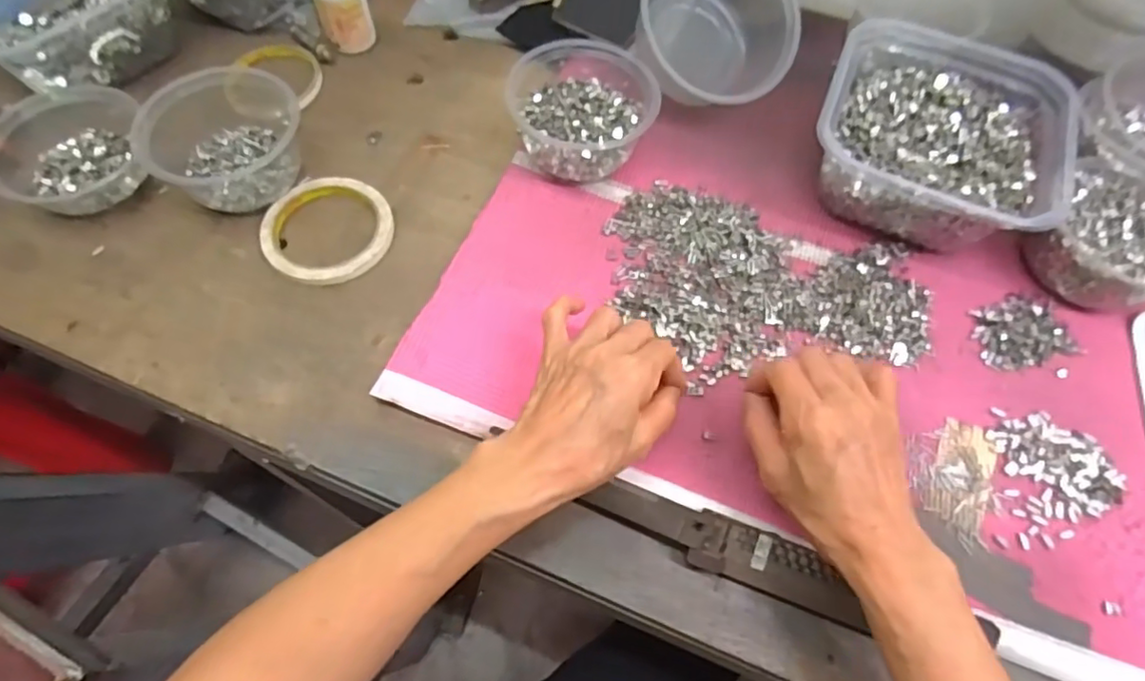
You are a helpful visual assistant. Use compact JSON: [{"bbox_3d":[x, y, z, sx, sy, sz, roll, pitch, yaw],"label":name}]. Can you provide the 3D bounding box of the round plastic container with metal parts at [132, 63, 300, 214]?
[{"bbox_3d":[-0.279,-0.167,0.482,0.137,0.055,0.122,35,67,15],"label":"round plastic container with metal parts"}]

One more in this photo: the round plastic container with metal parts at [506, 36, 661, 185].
[{"bbox_3d":[0.004,-0.188,0.496,0.114,0.061,0.117,-27,67,-12],"label":"round plastic container with metal parts"}]

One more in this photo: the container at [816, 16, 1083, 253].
[{"bbox_3d":[0.282,-0.162,0.477,0.174,0.062,0.177,25,64,10],"label":"container"}]

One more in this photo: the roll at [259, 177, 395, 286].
[{"bbox_3d":[-0.191,-0.086,0.480,0.099,0.010,0.094,1,63,-2],"label":"roll"}]

